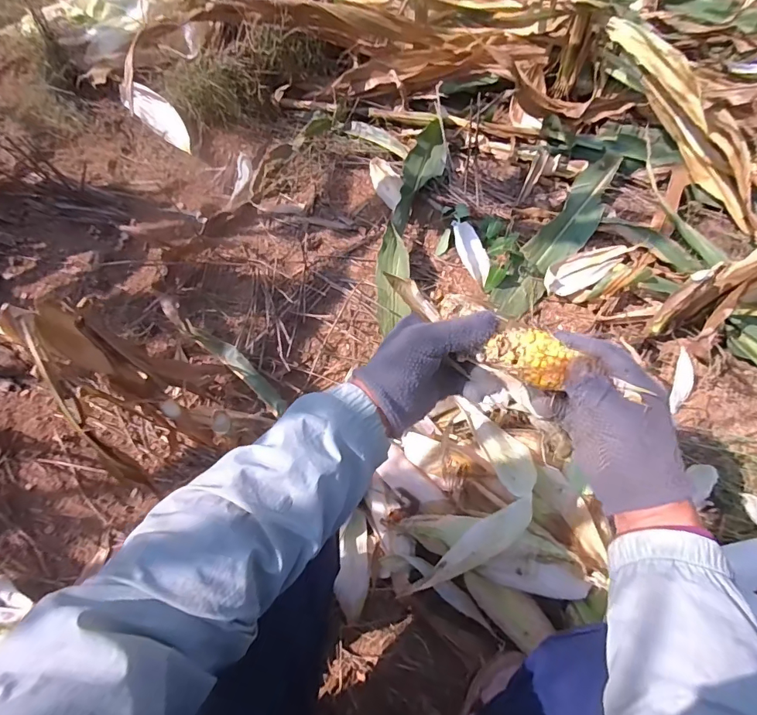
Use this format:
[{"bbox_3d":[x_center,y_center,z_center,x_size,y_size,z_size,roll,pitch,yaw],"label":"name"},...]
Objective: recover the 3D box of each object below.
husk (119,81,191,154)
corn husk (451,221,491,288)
[{"bbox_3d":[-0.527,-0.582,1.051,0.188,0.031,0.080,45,72,-11],"label":"husk"},{"bbox_3d":[0.207,-0.231,0.954,0.060,0.017,0.148,-21,84,-9],"label":"corn husk"}]

